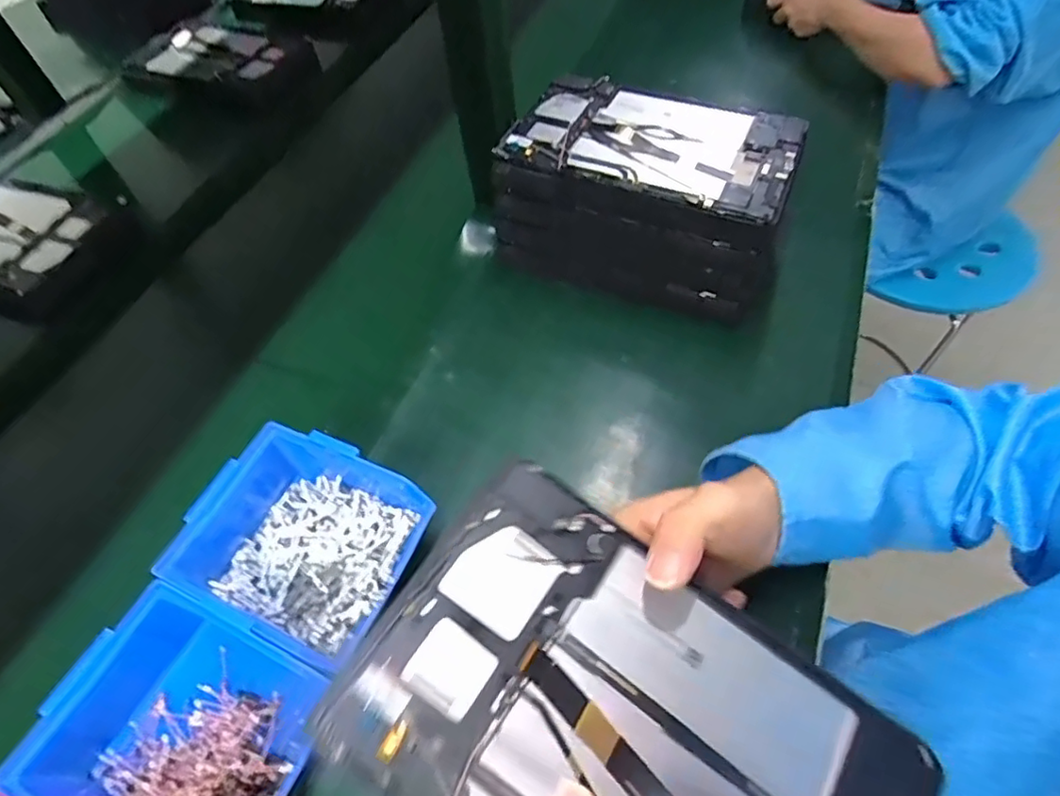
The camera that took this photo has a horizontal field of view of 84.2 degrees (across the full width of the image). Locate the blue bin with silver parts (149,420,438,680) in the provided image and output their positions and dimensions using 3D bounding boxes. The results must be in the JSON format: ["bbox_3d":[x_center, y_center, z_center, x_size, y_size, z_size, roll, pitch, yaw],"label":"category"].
[{"bbox_3d":[-0.158,0.098,0.406,0.146,0.060,0.123,20,59,17],"label":"blue bin with silver parts"}]

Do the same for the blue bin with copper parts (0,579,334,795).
[{"bbox_3d":[-0.201,0.201,0.349,0.149,0.068,0.122,19,59,16],"label":"blue bin with copper parts"}]

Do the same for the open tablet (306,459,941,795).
[{"bbox_3d":[0.048,0.149,0.253,0.241,0.007,0.149,36,63,7],"label":"open tablet"}]

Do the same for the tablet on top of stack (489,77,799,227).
[{"bbox_3d":[0.106,-0.229,0.517,0.245,0.011,0.141,21,62,18],"label":"tablet on top of stack"}]

